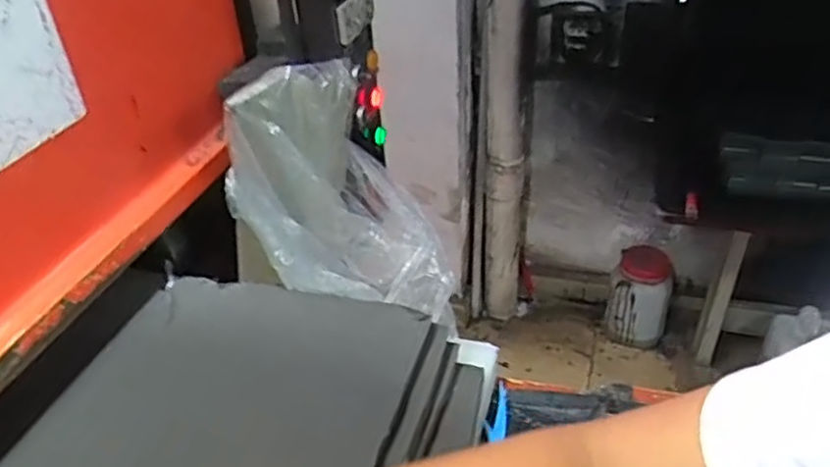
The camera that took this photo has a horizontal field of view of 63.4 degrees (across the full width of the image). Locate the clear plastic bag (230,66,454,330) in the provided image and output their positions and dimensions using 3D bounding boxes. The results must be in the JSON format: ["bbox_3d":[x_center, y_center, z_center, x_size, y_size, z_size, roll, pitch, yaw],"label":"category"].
[{"bbox_3d":[-0.069,-0.031,0.742,0.157,0.288,0.210,20,39,29],"label":"clear plastic bag"}]

